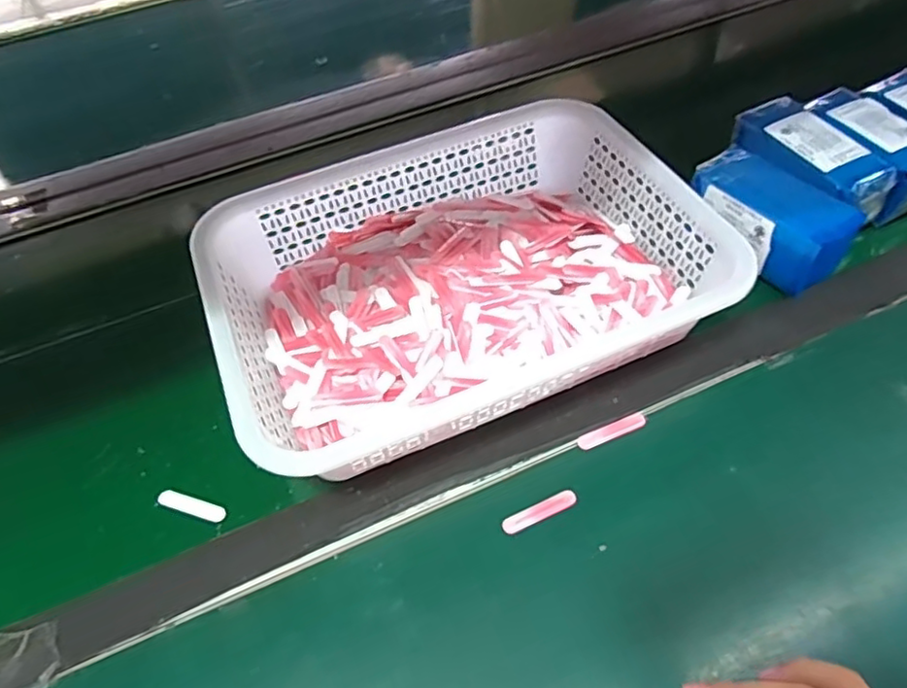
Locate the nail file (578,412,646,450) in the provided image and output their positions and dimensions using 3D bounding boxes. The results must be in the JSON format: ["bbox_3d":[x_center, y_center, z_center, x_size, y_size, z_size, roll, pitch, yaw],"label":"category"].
[{"bbox_3d":[0.111,0.060,0.435,0.052,0.004,0.011,-20,52,-11],"label":"nail file"}]

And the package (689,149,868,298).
[{"bbox_3d":[0.261,-0.103,0.519,0.068,0.050,0.126,-33,56,-20],"label":"package"}]

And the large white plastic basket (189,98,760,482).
[{"bbox_3d":[0.000,-0.055,0.489,0.349,0.081,0.241,-21,52,-12],"label":"large white plastic basket"}]

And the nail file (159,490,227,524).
[{"bbox_3d":[-0.179,0.109,0.426,0.052,0.004,0.012,12,53,15],"label":"nail file"}]

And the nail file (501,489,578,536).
[{"bbox_3d":[0.056,0.107,0.403,0.051,0.004,0.012,-22,53,-12],"label":"nail file"}]

